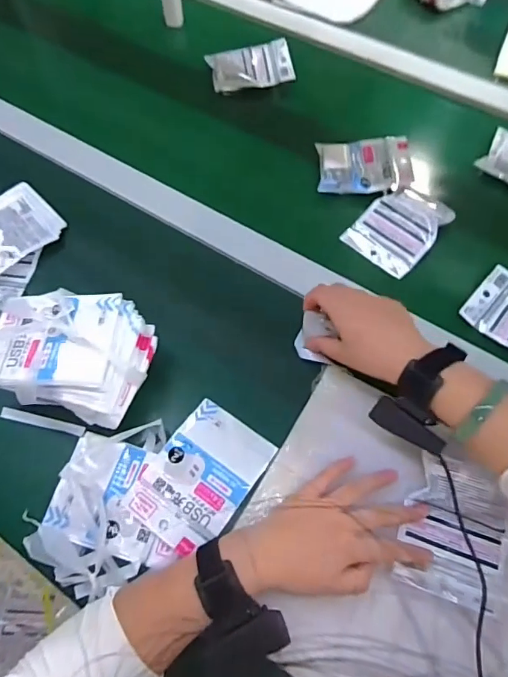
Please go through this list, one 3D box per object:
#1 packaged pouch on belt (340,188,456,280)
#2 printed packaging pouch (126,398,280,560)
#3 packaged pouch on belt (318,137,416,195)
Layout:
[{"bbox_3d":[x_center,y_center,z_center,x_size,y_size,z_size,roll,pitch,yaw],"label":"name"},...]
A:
[{"bbox_3d":[0.191,-0.147,0.634,0.099,0.024,0.123,41,68,19],"label":"packaged pouch on belt"},{"bbox_3d":[-0.054,0.141,0.491,0.099,0.010,0.136,31,65,15],"label":"printed packaging pouch"},{"bbox_3d":[0.158,-0.250,0.678,0.128,0.013,0.099,2,61,0],"label":"packaged pouch on belt"}]

